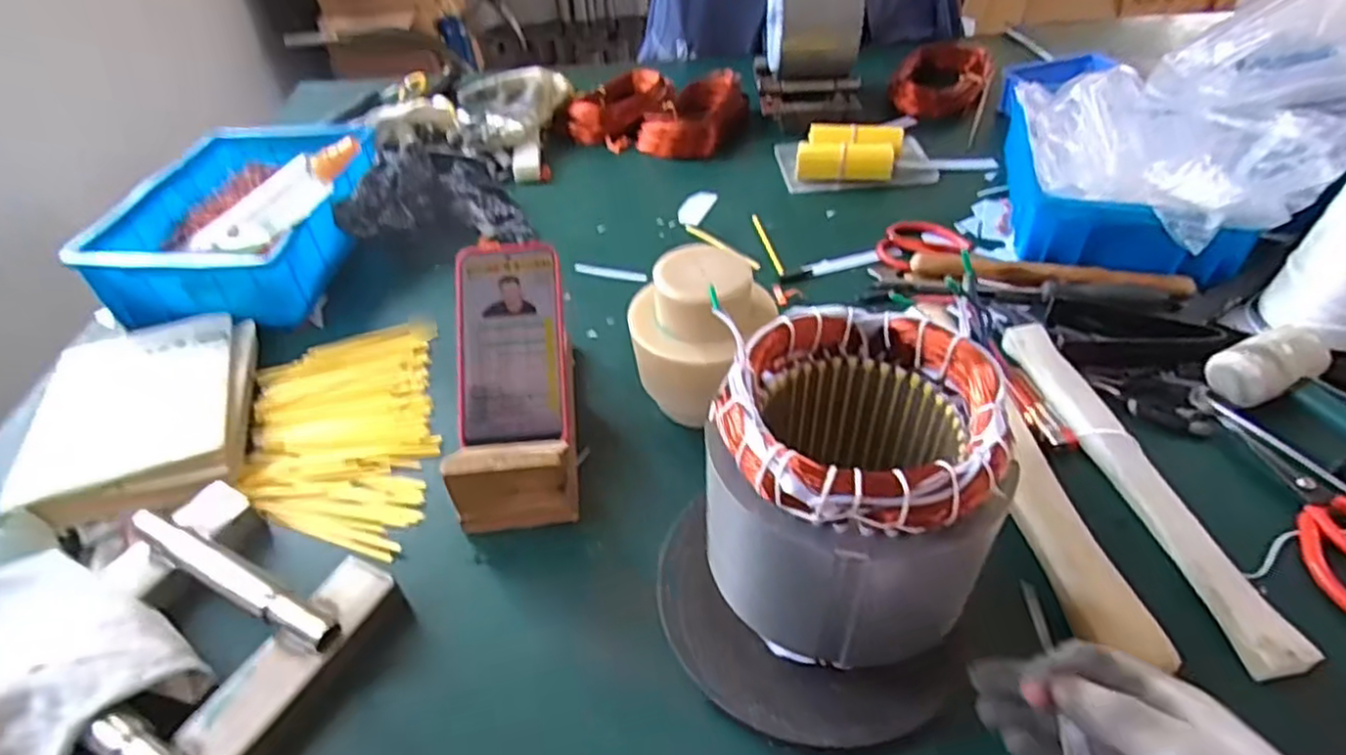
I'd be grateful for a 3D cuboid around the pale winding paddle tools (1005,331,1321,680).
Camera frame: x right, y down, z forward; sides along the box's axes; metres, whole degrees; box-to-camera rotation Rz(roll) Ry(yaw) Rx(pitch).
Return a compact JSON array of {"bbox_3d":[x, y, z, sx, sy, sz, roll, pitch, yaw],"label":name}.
[{"bbox_3d":[0.328,0.061,0.509,0.039,0.014,0.304,-7,42,-3],"label":"pale winding paddle tools"}]

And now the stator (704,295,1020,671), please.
[{"bbox_3d":[0.098,0.053,0.386,0.143,0.139,0.145,7,43,11],"label":"stator"}]

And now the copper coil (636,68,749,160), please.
[{"bbox_3d":[0.030,-0.365,0.968,0.107,0.058,0.155,18,47,22],"label":"copper coil"}]

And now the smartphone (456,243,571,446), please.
[{"bbox_3d":[-0.127,-0.029,0.554,0.082,0.010,0.158,-3,79,-6],"label":"smartphone"}]

